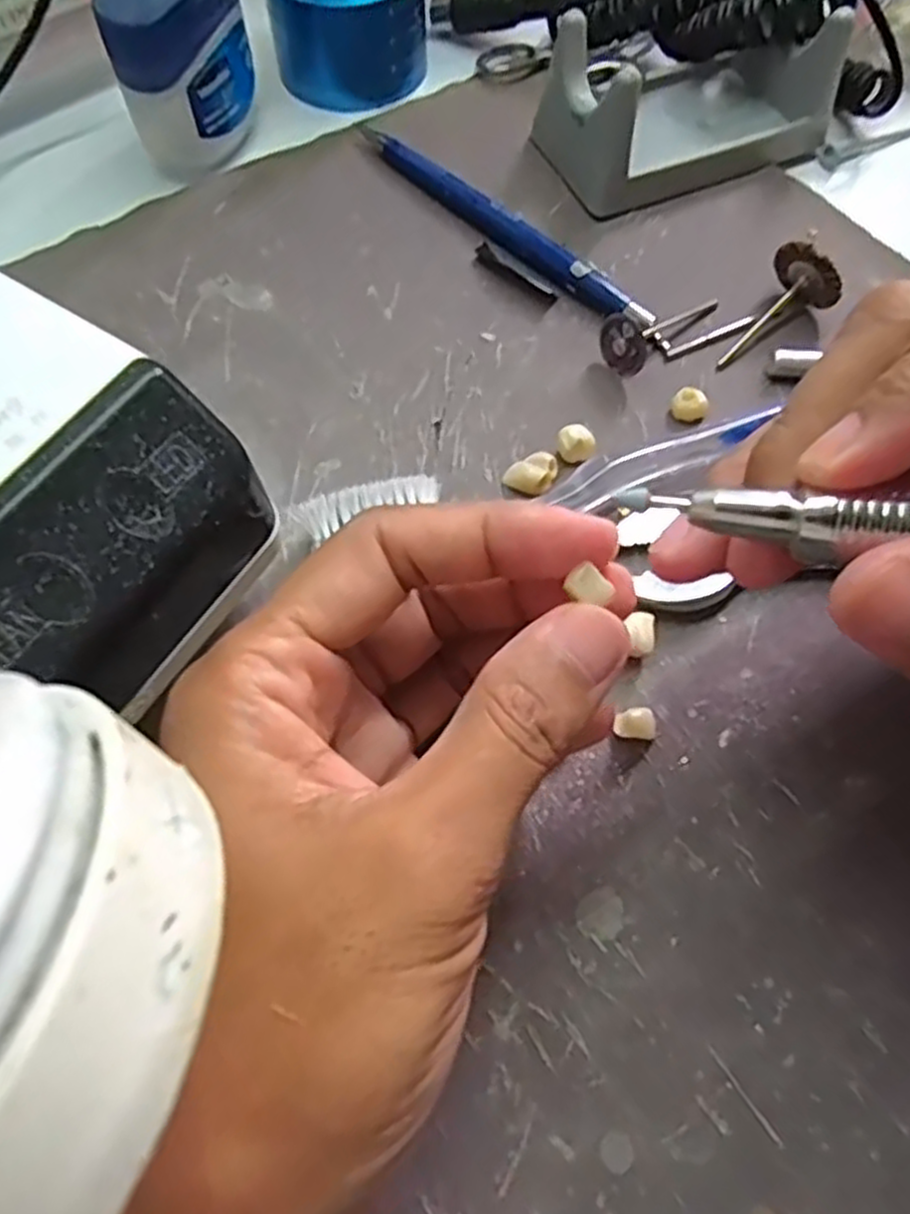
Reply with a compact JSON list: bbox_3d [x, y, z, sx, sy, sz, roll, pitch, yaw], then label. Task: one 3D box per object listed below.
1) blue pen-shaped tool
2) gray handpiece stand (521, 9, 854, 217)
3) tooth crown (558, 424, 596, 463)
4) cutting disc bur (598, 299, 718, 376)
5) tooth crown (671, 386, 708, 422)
[{"bbox_3d":[0.013,-0.131,0.262,0.129,0.009,0.010,41,72,17],"label":"blue pen-shaped tool"},{"bbox_3d":[0.081,-0.180,0.268,0.095,0.039,0.054,-28,68,-12],"label":"gray handpiece stand"},{"bbox_3d":[0.035,-0.046,0.223,0.010,0.009,0.008,12,66,6],"label":"tooth crown"},{"bbox_3d":[0.066,-0.088,0.244,0.046,0.015,0.016,-31,68,-29],"label":"cutting disc bur"},{"bbox_3d":[0.070,-0.060,0.230,0.010,0.009,0.007,26,68,12],"label":"tooth crown"}]

